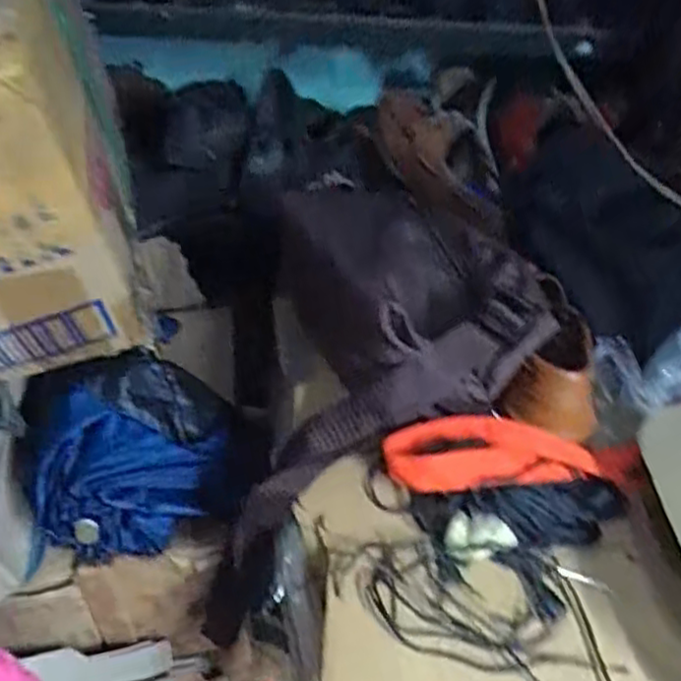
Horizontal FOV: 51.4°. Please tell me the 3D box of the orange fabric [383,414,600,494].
[{"bbox_3d":[0.101,0.075,0.466,0.140,0.032,0.055,-2,36,-10],"label":"orange fabric"}]

